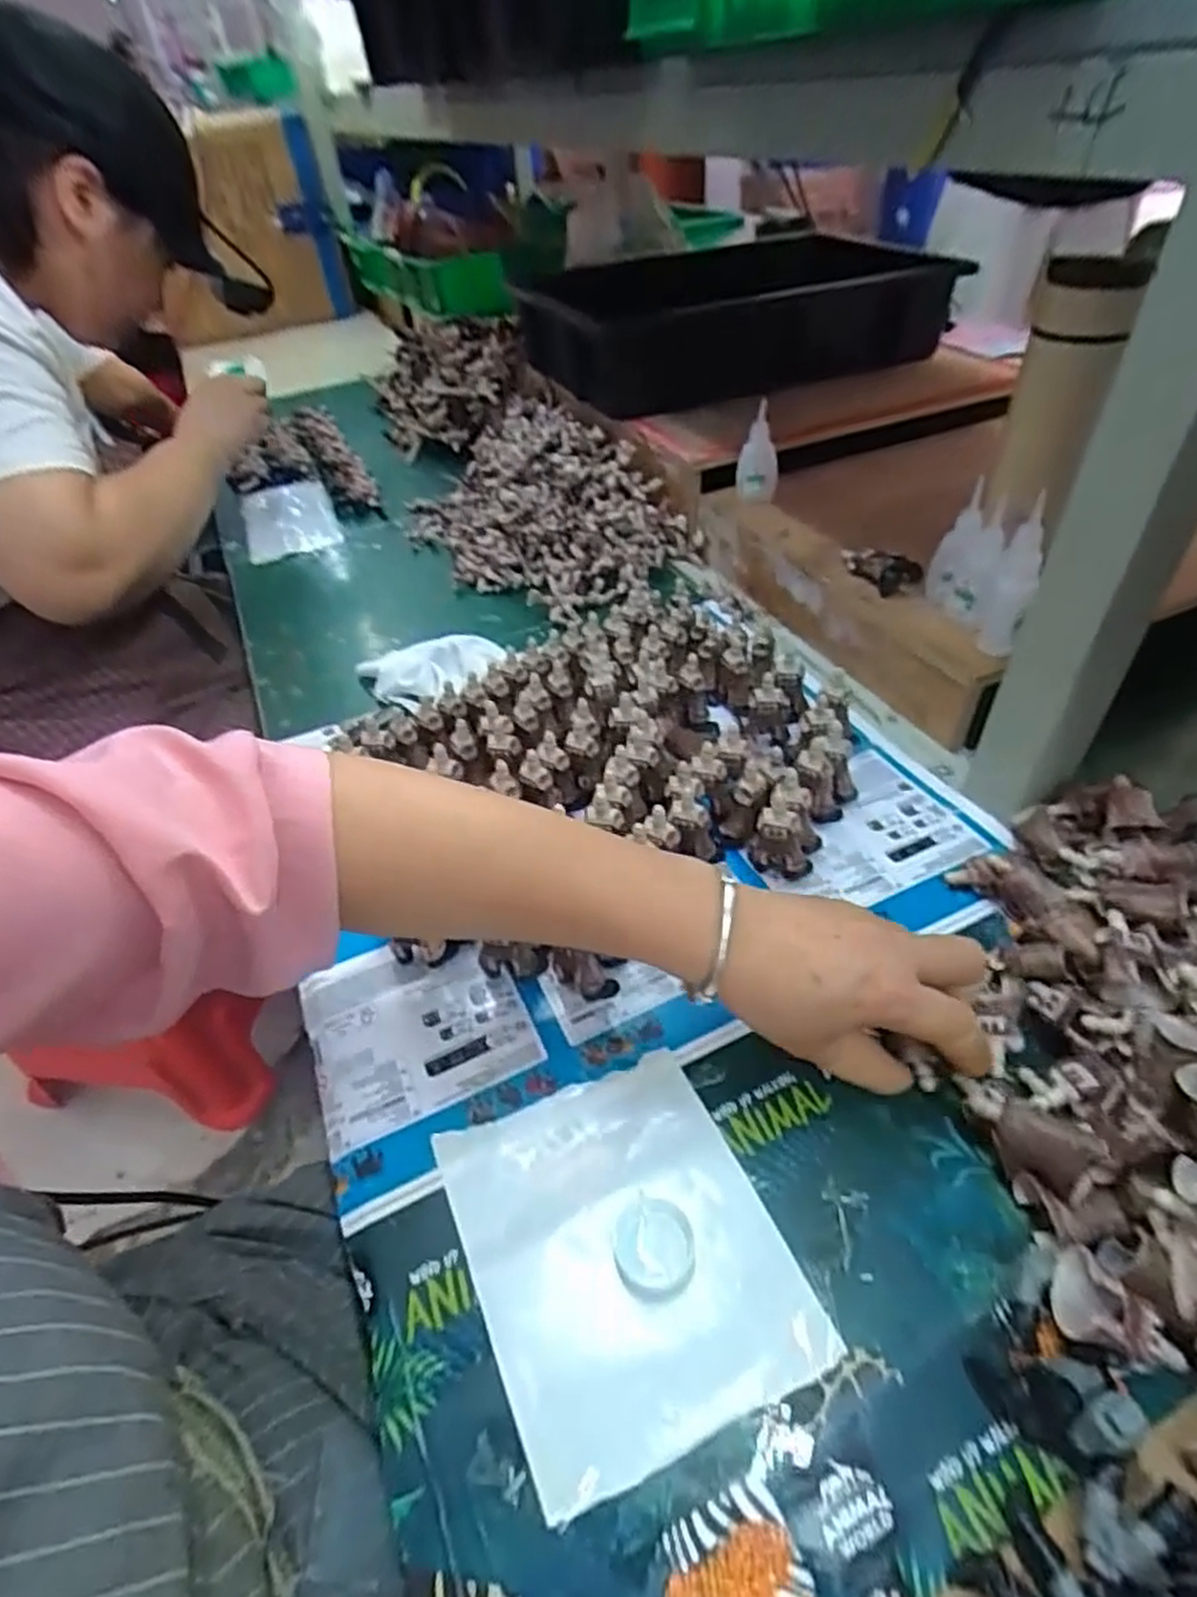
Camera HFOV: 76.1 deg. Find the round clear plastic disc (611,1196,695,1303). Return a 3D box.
[{"bbox_3d":[0.023,0.186,0.314,0.032,0.012,0.034,-3,44,3],"label":"round clear plastic disc"}]

